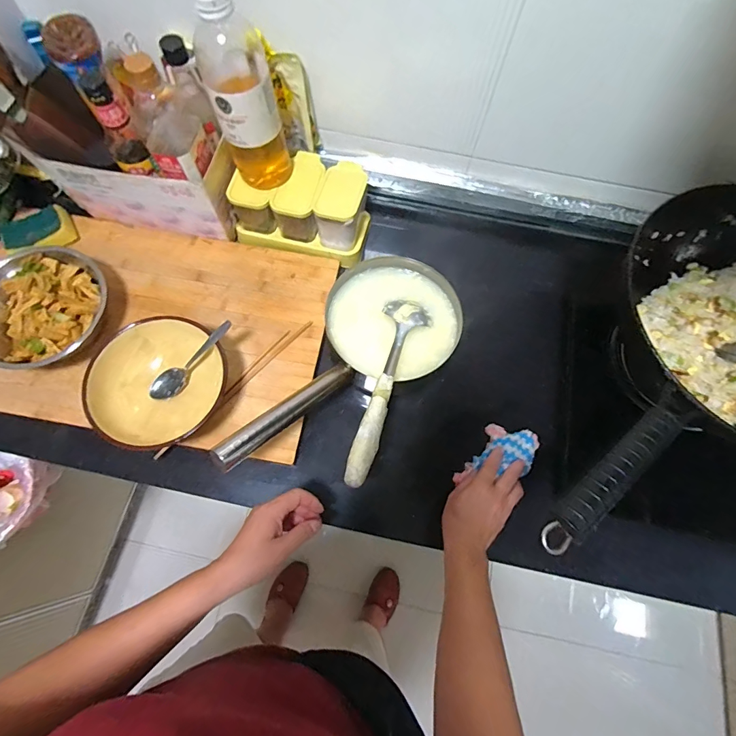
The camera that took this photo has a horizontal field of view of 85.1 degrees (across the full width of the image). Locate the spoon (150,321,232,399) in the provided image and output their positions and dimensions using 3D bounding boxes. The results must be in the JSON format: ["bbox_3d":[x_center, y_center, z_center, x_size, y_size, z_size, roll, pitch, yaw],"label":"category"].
[{"bbox_3d":[-0.243,-0.012,0.556,0.162,0.028,0.031,-40,73,19],"label":"spoon"}]

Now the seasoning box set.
[{"bbox_3d":[-0.105,-0.268,0.655,0.211,0.084,0.131,14,71,4],"label":"seasoning box set"}]

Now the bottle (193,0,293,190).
[{"bbox_3d":[-0.162,-0.350,0.524,0.084,0.237,0.075,-19,72,-7],"label":"bottle"}]

